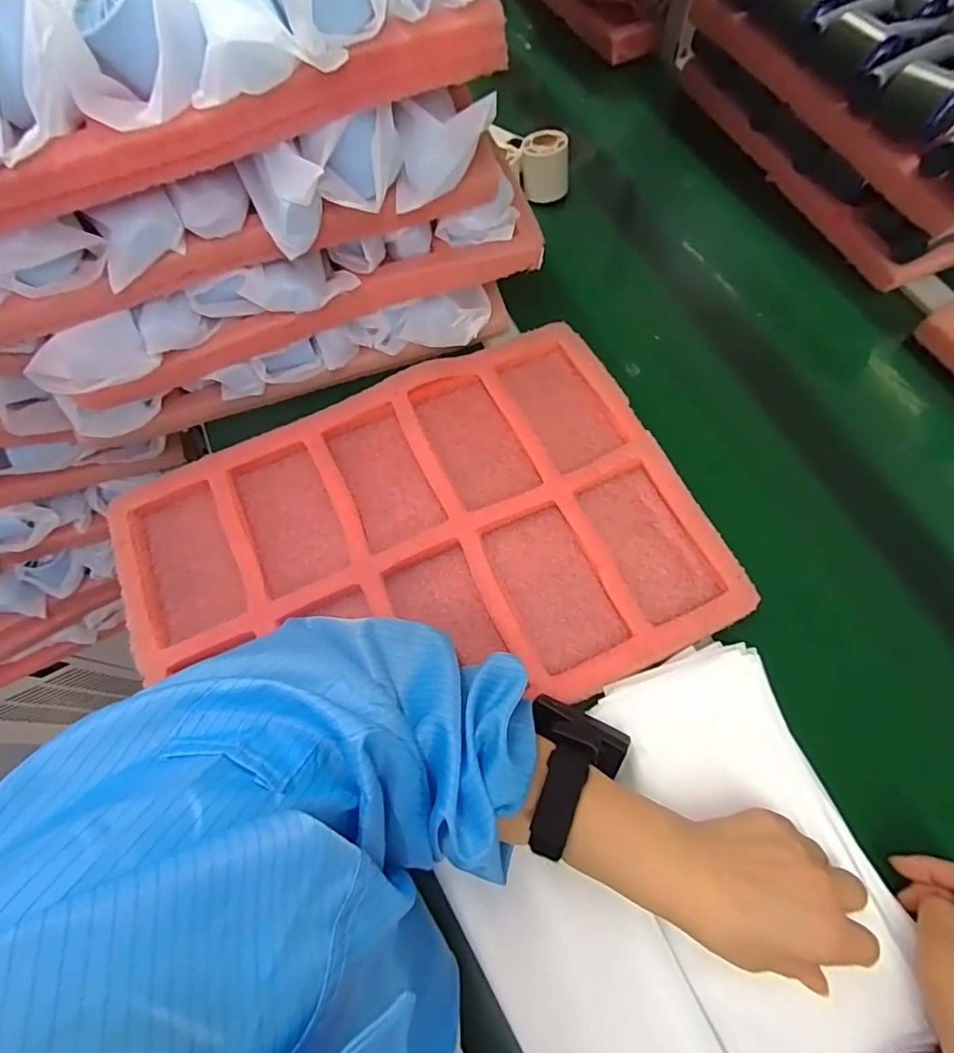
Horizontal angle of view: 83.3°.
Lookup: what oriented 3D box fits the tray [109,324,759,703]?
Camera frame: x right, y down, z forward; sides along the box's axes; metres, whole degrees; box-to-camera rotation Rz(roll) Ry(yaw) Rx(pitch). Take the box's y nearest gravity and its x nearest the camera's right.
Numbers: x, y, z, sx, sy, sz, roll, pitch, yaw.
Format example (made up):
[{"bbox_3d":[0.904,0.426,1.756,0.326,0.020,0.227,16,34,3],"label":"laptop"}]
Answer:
[{"bbox_3d":[-0.048,0.019,0.460,0.460,0.025,0.322,-23,68,-8],"label":"tray"}]

